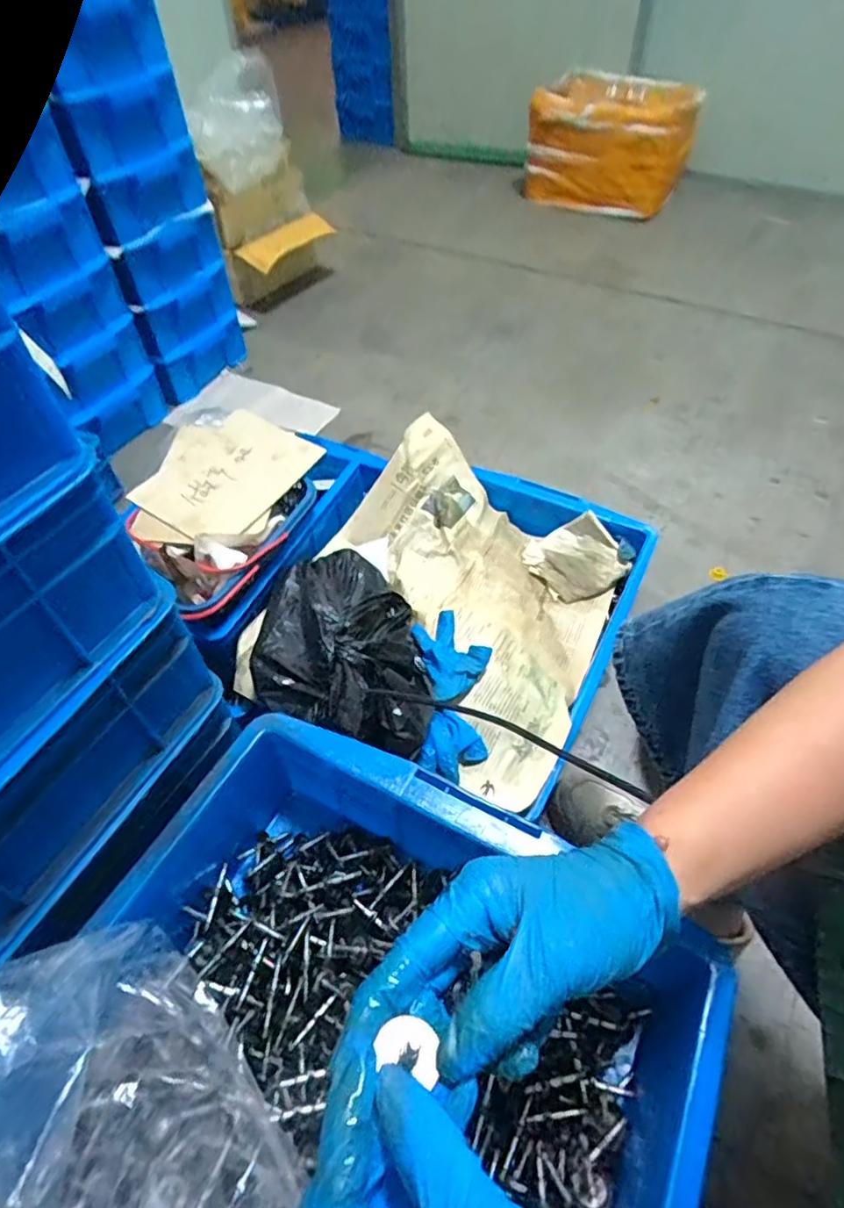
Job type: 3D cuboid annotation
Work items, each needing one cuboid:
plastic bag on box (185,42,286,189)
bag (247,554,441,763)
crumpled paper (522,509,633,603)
[{"bbox_3d":[-0.400,-1.038,1.345,0.214,0.205,0.070,-28,56,-20],"label":"plastic bag on box"},{"bbox_3d":[-0.081,0.037,0.664,0.185,0.113,0.237,4,52,4],"label":"bag"},{"bbox_3d":[0.231,-0.073,0.929,0.129,0.037,0.132,-35,64,-1],"label":"crumpled paper"}]

